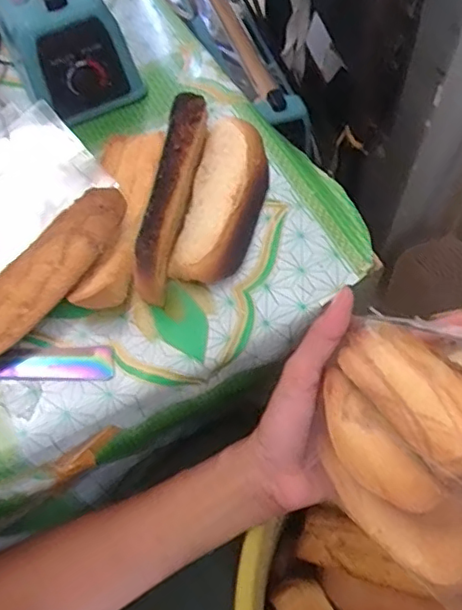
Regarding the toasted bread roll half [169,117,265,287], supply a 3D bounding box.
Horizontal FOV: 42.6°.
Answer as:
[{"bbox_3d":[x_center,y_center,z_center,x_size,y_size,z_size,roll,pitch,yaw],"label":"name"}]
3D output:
[{"bbox_3d":[-0.003,-0.072,0.394,0.045,0.019,0.133,11,63,8],"label":"toasted bread roll half"}]

